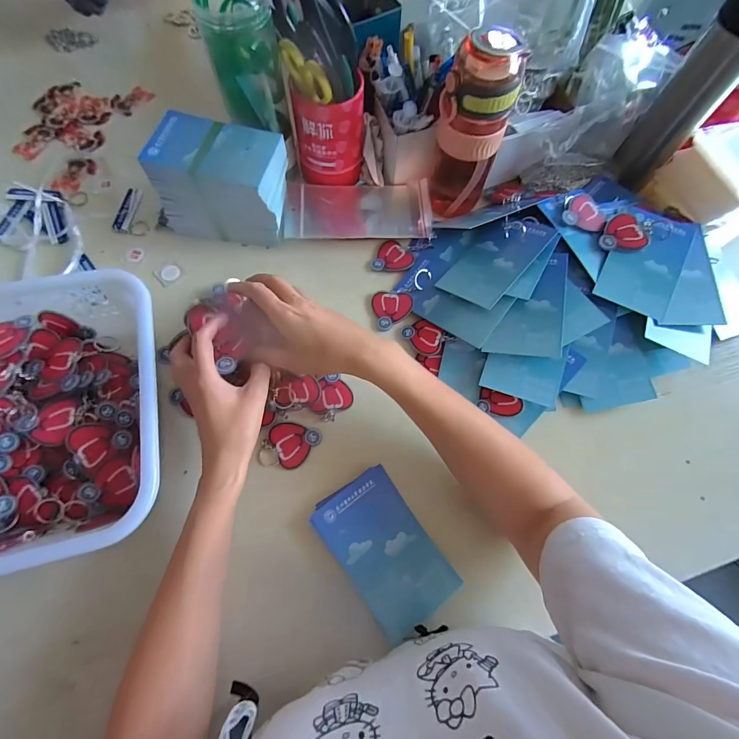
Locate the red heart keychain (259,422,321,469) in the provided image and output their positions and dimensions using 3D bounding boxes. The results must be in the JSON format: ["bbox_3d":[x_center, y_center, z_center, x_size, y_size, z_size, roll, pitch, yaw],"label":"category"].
[{"bbox_3d":[-0.086,0.082,0.396,0.060,0.007,0.046,5,70,1],"label":"red heart keychain"}]

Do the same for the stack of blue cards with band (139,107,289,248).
[{"bbox_3d":[-0.174,-0.220,0.448,0.140,0.107,0.090,15,71,4],"label":"stack of blue cards with band"}]

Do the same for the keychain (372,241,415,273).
[{"bbox_3d":[0.033,-0.151,0.488,0.052,0.008,0.050,7,70,1],"label":"keychain"}]

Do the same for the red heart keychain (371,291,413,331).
[{"bbox_3d":[0.027,-0.075,0.456,0.049,0.008,0.053,9,70,2],"label":"red heart keychain"}]

